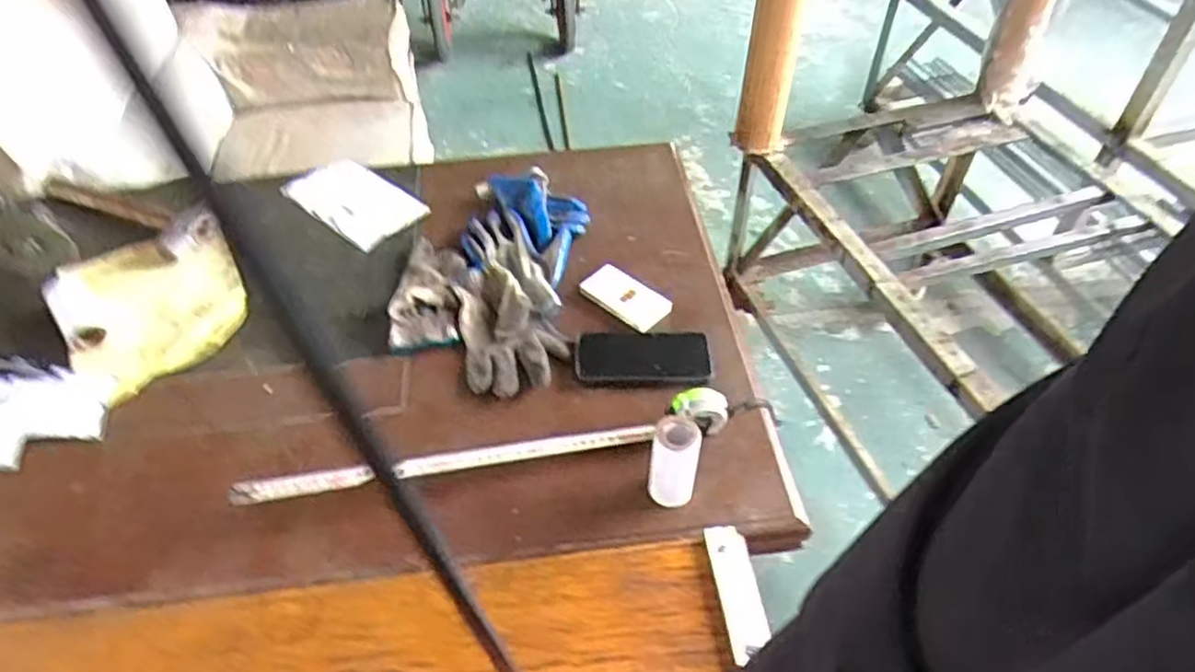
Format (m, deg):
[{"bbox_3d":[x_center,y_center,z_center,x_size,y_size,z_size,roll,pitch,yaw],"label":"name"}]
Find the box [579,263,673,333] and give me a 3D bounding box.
[{"bbox_3d":[0.036,-0.053,0.919,0.107,0.016,0.059,33,56,26],"label":"box"}]

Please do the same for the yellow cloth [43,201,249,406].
[{"bbox_3d":[-0.570,-0.055,0.935,0.216,0.022,0.276,-29,54,-23],"label":"yellow cloth"}]

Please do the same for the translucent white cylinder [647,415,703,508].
[{"bbox_3d":[0.075,0.125,0.706,0.045,0.101,0.043,12,49,11],"label":"translucent white cylinder"}]

